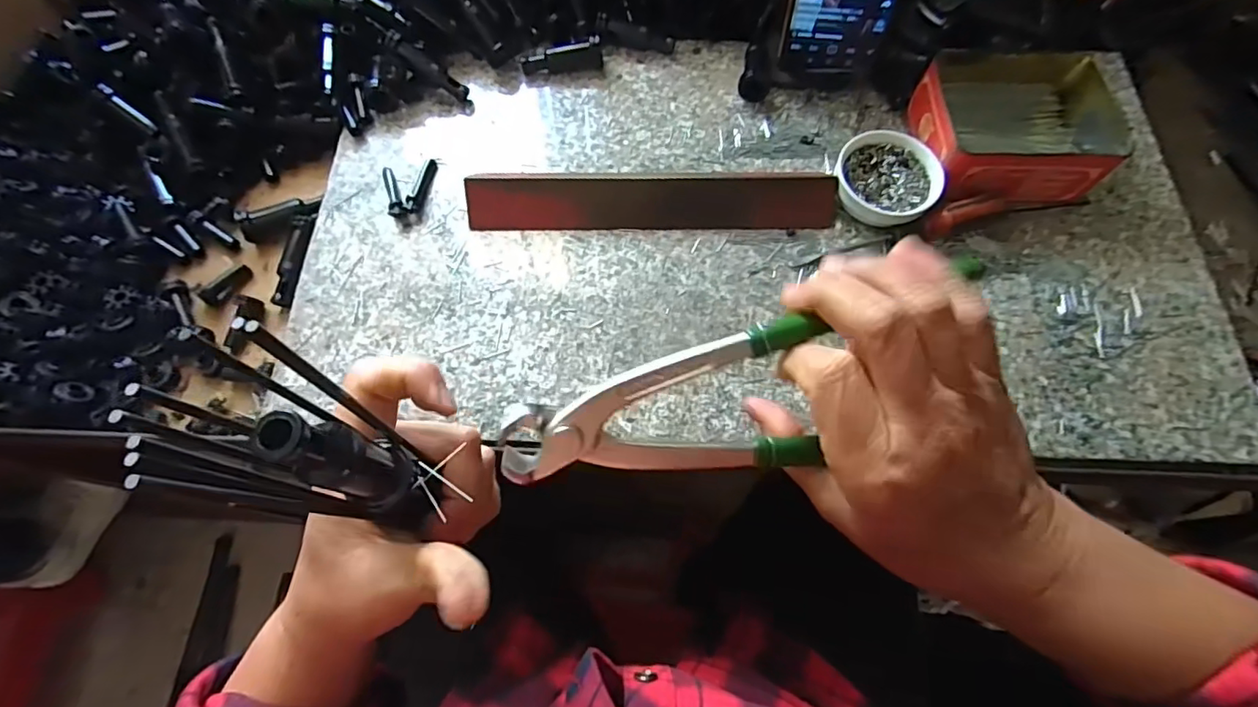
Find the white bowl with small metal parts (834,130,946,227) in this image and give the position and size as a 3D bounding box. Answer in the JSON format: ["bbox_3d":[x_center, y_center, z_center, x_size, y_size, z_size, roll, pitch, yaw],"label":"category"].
[{"bbox_3d":[0.183,-0.123,0.401,0.070,0.028,0.066,0,68,-1],"label":"white bowl with small metal parts"}]

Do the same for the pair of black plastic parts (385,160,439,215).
[{"bbox_3d":[-0.158,-0.123,0.407,0.039,0.010,0.045,-17,70,-8],"label":"pair of black plastic parts"}]

